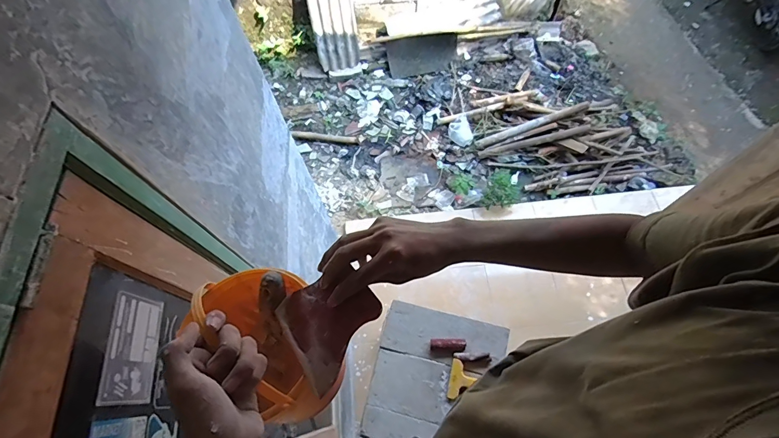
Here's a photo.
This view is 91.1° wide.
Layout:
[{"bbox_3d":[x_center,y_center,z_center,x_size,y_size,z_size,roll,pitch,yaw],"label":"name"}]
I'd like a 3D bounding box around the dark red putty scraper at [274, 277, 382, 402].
[{"bbox_3d":[-0.065,0.098,0.392,0.098,0.008,0.114,-52,51,3],"label":"dark red putty scraper"}]

